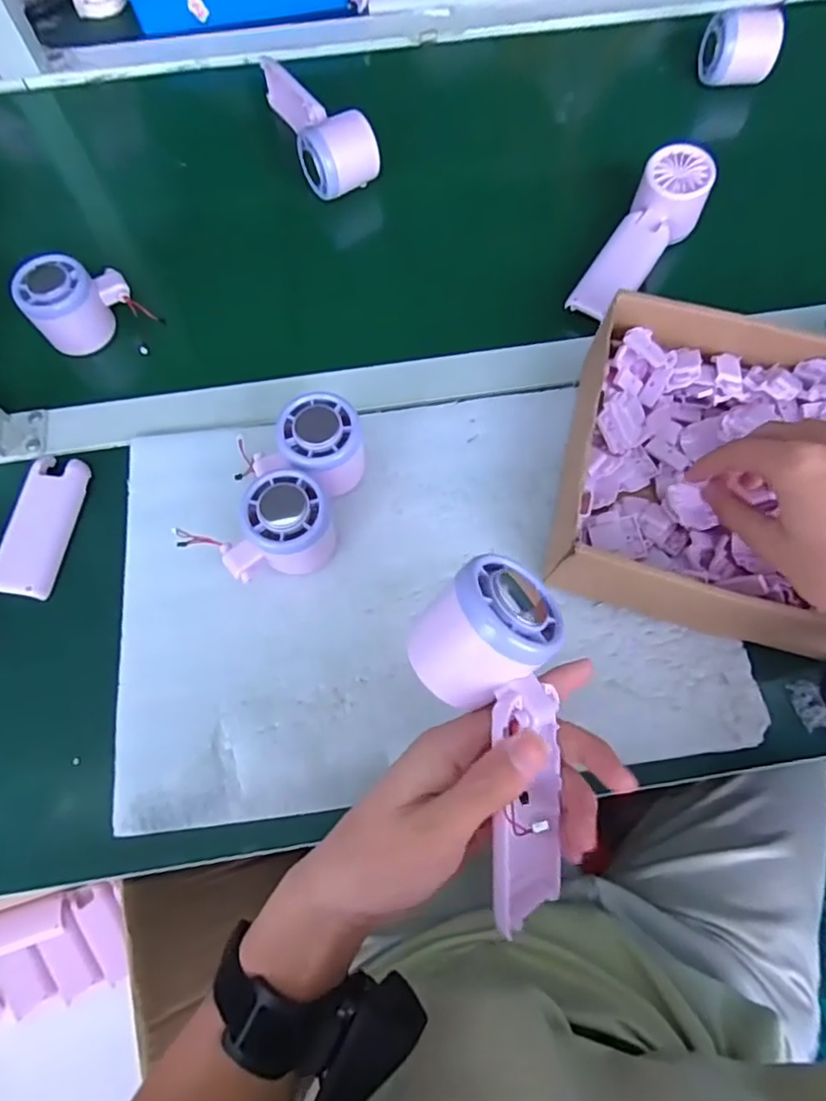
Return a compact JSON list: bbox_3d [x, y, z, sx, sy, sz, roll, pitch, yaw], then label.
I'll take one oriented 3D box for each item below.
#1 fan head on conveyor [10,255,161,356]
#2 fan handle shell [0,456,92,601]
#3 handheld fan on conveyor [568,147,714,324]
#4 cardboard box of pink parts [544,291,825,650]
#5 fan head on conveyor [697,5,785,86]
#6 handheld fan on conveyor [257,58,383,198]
[{"bbox_3d":[-0.262,-0.202,0.487,0.080,0.057,0.050,-30,72,-9],"label":"fan head on conveyor"},{"bbox_3d":[-0.263,-0.018,0.434,0.040,0.011,0.105,7,71,4],"label":"fan handle shell"},{"bbox_3d":[0.189,-0.257,0.492,0.054,0.038,0.159,30,74,11],"label":"handheld fan on conveyor"},{"bbox_3d":[0.197,-0.053,0.404,0.191,0.070,0.224,18,72,8],"label":"cardboard box of pink parts"},{"bbox_3d":[0.317,-0.481,0.589,0.065,0.055,0.055,1,70,2],"label":"fan head on conveyor"},{"bbox_3d":[-0.088,-0.396,0.559,0.063,0.050,0.164,-24,71,-7],"label":"handheld fan on conveyor"}]

